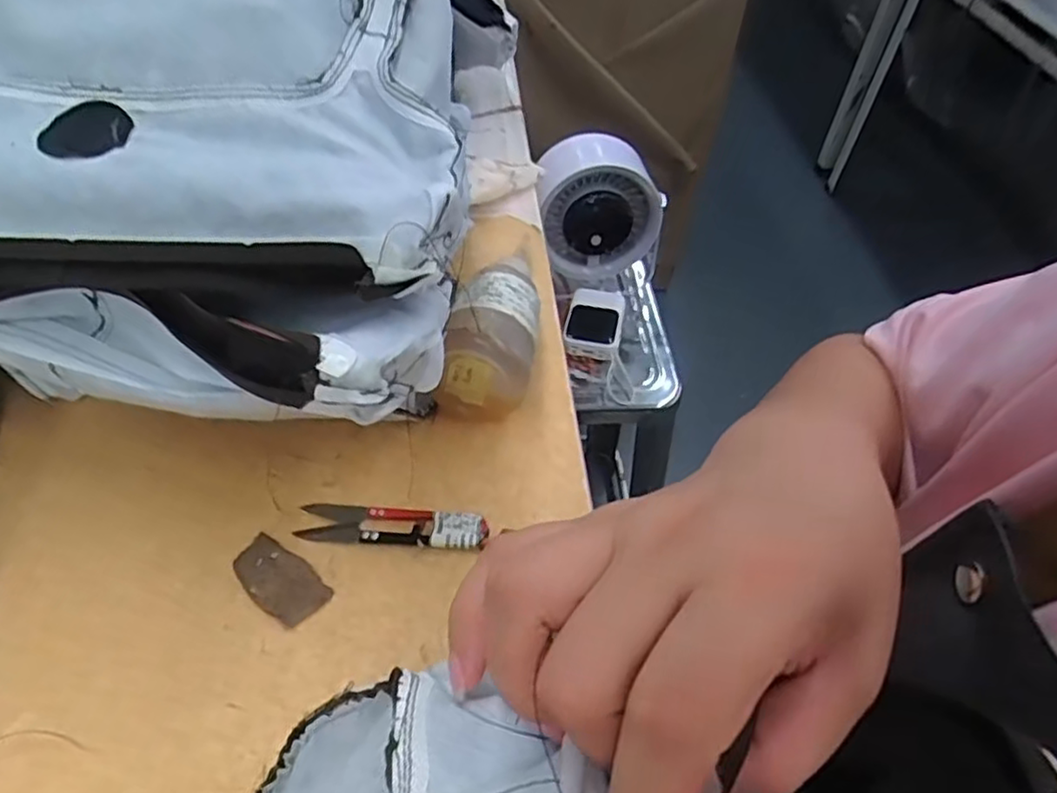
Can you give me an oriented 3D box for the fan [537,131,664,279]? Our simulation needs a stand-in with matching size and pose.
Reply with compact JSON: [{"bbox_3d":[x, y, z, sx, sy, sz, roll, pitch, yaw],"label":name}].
[{"bbox_3d":[0.083,-0.217,0.807,0.149,0.139,0.084,5,48,1],"label":"fan"}]

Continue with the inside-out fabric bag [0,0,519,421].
[{"bbox_3d":[-0.183,-0.125,0.362,0.335,0.140,0.263,14,68,3],"label":"inside-out fabric bag"}]

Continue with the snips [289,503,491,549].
[{"bbox_3d":[-0.074,0.069,0.373,0.102,0.014,0.023,6,48,2],"label":"snips"}]

